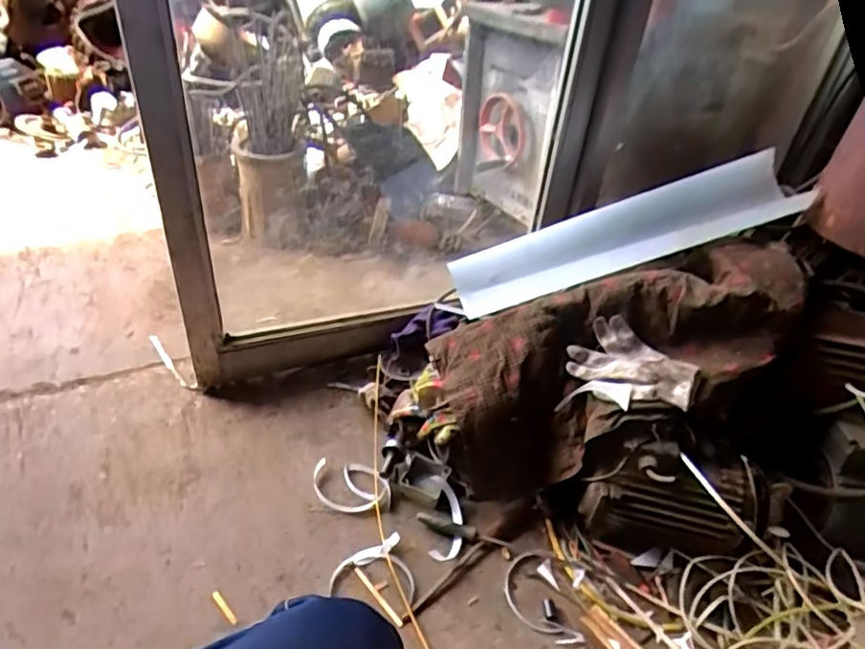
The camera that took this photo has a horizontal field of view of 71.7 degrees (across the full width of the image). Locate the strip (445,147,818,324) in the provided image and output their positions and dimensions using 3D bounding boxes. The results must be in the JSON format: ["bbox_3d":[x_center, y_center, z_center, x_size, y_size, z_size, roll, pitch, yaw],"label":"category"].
[{"bbox_3d":[0.347,-0.156,1.092,0.632,0.087,0.139,-18,40,5],"label":"strip"}]

